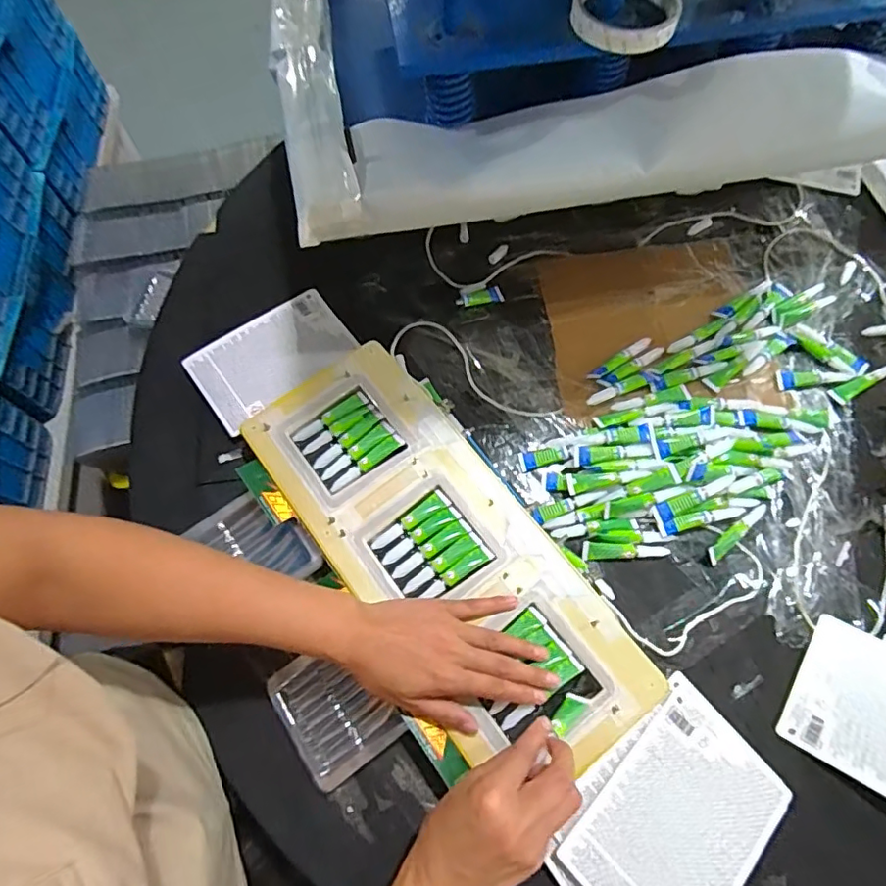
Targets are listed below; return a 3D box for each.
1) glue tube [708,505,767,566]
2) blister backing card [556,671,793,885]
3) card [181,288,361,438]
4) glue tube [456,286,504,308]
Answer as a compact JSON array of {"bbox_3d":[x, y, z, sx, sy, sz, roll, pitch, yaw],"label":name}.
[{"bbox_3d":[0.280,0.084,0.533,0.081,0.008,0.015,-41,72,-14],"label":"glue tube"},{"bbox_3d":[0.188,0.297,0.442,0.116,0.006,0.176,41,67,16],"label":"blister backing card"},{"bbox_3d":[-0.184,-0.092,0.610,0.167,0.008,0.111,-32,72,-14],"label":"card"},{"bbox_3d":[0.041,-0.167,0.640,0.054,0.008,0.019,-10,68,-2],"label":"glue tube"}]

